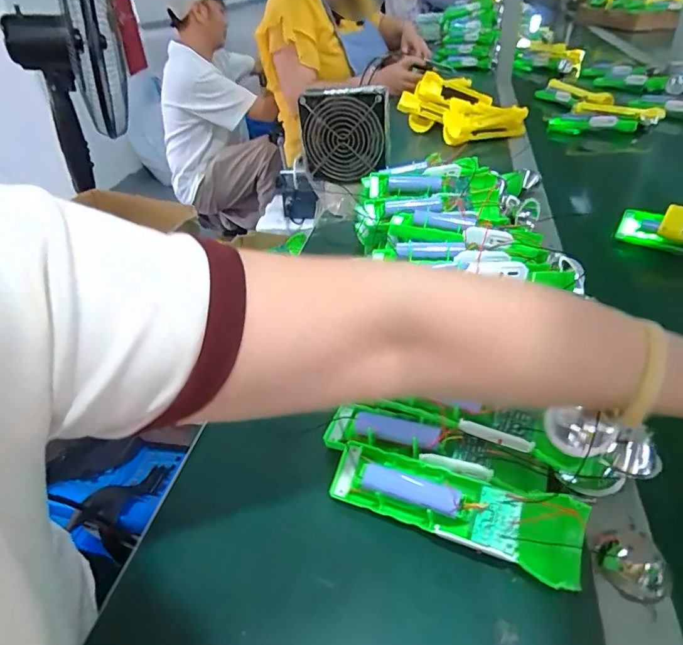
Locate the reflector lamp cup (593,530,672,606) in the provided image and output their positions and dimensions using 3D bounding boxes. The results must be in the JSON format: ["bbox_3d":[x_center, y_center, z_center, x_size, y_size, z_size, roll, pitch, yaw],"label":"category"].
[{"bbox_3d":[0.177,0.147,0.286,0.030,0.026,0.041,-28,43,-29],"label":"reflector lamp cup"}]

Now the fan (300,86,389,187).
[{"bbox_3d":[0.005,-0.269,0.685,0.126,0.124,0.035,-1,37,4],"label":"fan"}]

